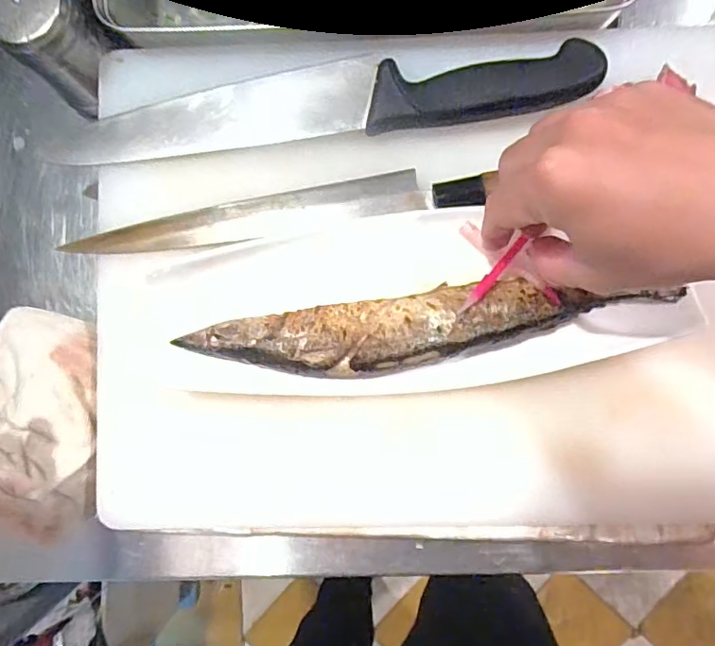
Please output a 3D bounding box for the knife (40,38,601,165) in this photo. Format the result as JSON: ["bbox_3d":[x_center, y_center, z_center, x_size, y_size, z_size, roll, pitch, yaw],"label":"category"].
[{"bbox_3d":[-0.030,-0.135,0.317,0.333,0.019,0.043,-4,87,3],"label":"knife"}]

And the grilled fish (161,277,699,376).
[{"bbox_3d":[0.035,0.002,0.304,0.254,0.030,0.041,-9,86,3],"label":"grilled fish"}]

